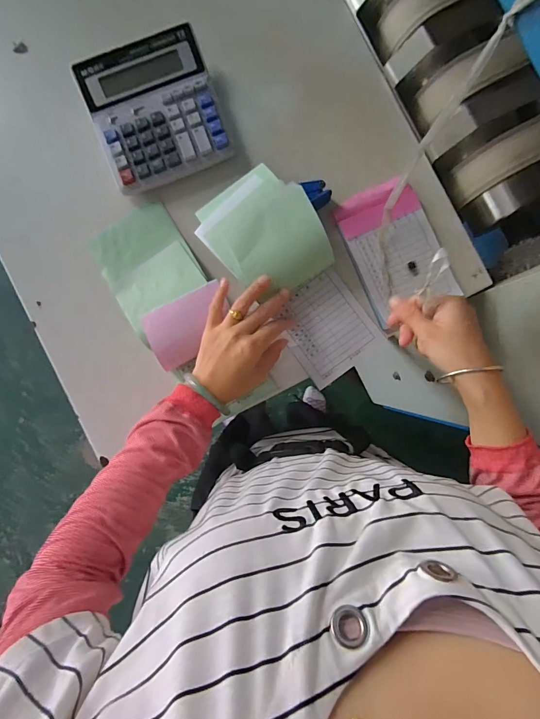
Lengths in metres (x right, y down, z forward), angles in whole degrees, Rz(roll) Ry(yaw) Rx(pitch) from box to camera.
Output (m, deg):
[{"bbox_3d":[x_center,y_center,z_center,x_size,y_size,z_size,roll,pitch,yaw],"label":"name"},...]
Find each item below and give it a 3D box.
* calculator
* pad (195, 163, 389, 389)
[{"bbox_3d":[-0.144,-0.311,0.454,0.150,0.026,0.166,-20,89,-3],"label":"calculator"},{"bbox_3d":[0.020,-0.100,0.450,0.135,0.060,0.269,-33,99,-3],"label":"pad"}]

